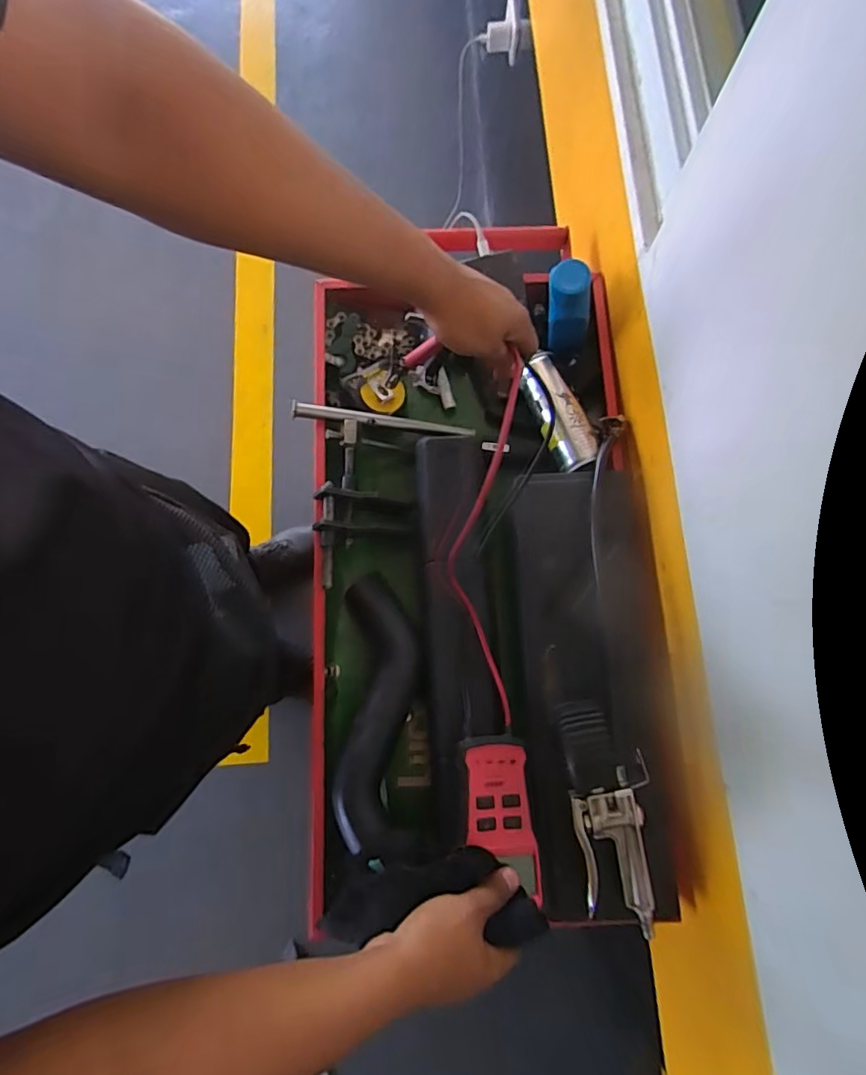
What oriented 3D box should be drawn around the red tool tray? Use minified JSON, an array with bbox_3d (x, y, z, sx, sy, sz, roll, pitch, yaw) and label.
[{"bbox_3d":[0.043,-0.015,0.606,0.328,0.165,0.724,-2,77,-1],"label":"red tool tray"}]

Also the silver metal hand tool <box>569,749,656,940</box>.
[{"bbox_3d":[0.158,0.274,0.499,0.066,0.030,0.146,-2,77,-1],"label":"silver metal hand tool"}]

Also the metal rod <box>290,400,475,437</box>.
[{"bbox_3d":[-0.054,-0.134,0.647,0.208,0.014,0.017,4,77,-18],"label":"metal rod"}]

